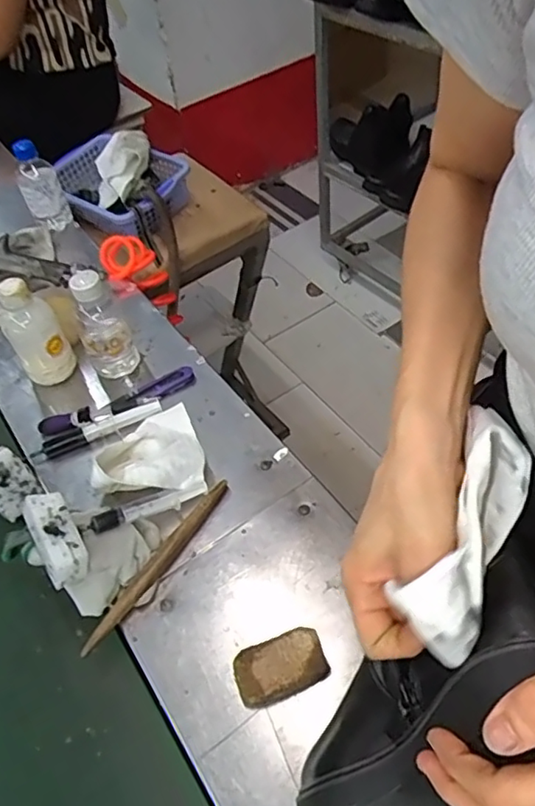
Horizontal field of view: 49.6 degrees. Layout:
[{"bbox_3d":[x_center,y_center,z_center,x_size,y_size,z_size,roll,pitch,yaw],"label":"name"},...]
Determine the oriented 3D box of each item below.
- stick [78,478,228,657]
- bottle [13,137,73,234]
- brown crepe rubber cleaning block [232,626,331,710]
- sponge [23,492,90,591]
[{"bbox_3d":[-0.098,0.145,0.534,0.018,0.013,0.191,28,58,25],"label":"stick"},{"bbox_3d":[-0.341,-0.326,0.870,0.058,0.135,0.053,-21,53,-10],"label":"bottle"},{"bbox_3d":[0.010,0.213,0.470,0.073,0.018,0.043,-18,51,-10],"label":"brown crepe rubber cleaning block"},{"bbox_3d":[-0.183,0.116,0.503,0.036,0.022,0.079,-25,78,-16],"label":"sponge"}]

